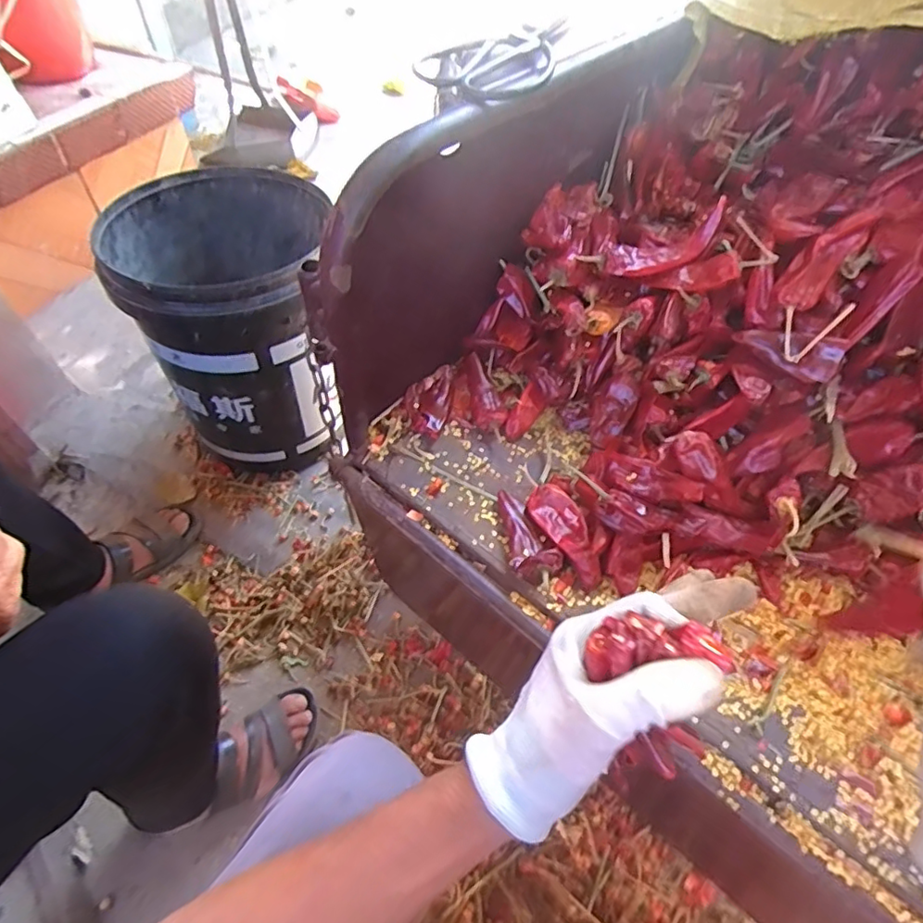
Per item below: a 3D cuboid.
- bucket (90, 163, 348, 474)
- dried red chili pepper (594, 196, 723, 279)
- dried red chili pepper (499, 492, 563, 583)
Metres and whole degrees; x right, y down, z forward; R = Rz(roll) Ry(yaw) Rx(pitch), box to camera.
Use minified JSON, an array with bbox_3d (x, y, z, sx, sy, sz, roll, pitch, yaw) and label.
[{"bbox_3d":[-0.333,-0.206,0.865,0.259,0.340,0.310,-23,58,-17],"label":"bucket"},{"bbox_3d":[0.155,-0.169,0.442,0.097,0.028,0.029,-16,54,9],"label":"dried red chili pepper"},{"bbox_3d":[0.042,0.055,0.414,0.030,0.021,0.072,-26,59,-19],"label":"dried red chili pepper"}]

